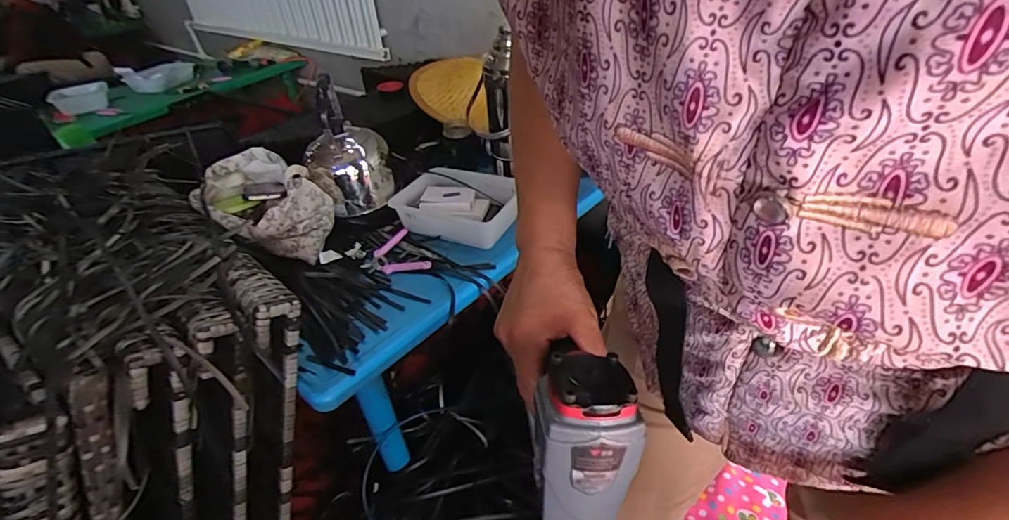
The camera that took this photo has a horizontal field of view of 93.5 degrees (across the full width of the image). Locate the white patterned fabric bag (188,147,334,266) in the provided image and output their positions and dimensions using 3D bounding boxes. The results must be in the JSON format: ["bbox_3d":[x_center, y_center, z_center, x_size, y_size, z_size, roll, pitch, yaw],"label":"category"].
[{"bbox_3d":[-0.502,-0.112,1.009,0.239,0.151,0.263,-29,43,-29],"label":"white patterned fabric bag"}]

